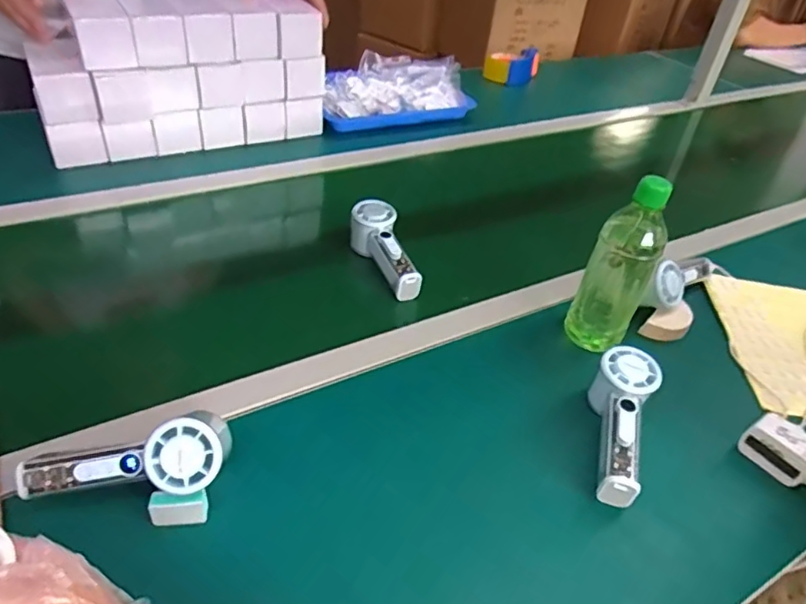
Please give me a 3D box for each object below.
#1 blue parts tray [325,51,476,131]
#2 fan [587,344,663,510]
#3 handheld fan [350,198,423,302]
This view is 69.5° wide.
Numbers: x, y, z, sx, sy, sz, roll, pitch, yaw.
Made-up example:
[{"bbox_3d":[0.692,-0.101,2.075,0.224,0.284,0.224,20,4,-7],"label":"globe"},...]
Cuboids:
[{"bbox_3d":[-0.020,-0.422,1.151,0.312,0.079,0.180,-11,42,-20],"label":"blue parts tray"},{"bbox_3d":[0.207,0.119,0.556,0.053,0.053,0.157,14,54,9],"label":"fan"},{"bbox_3d":[-0.019,-0.063,0.750,0.056,0.057,0.150,-16,59,-26],"label":"handheld fan"}]

